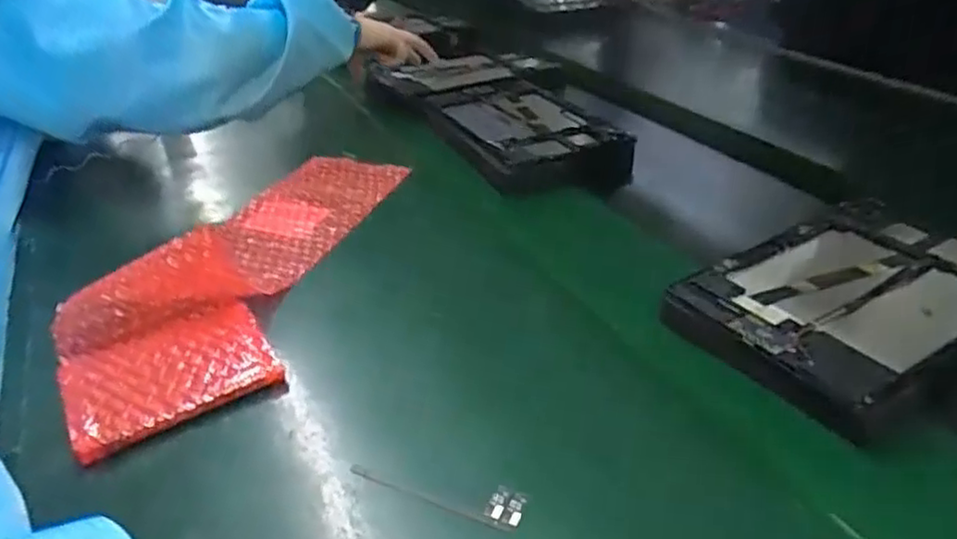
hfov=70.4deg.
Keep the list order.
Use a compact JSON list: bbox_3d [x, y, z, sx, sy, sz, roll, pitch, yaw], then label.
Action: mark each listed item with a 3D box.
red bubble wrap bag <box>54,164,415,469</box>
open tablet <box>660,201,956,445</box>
[{"bbox_3d":[-0.189,-0.024,0.545,0.167,0.055,0.401,4,33,9],"label":"red bubble wrap bag"},{"bbox_3d":[0.265,0.019,0.477,0.233,0.029,0.148,-21,35,-27],"label":"open tablet"}]

